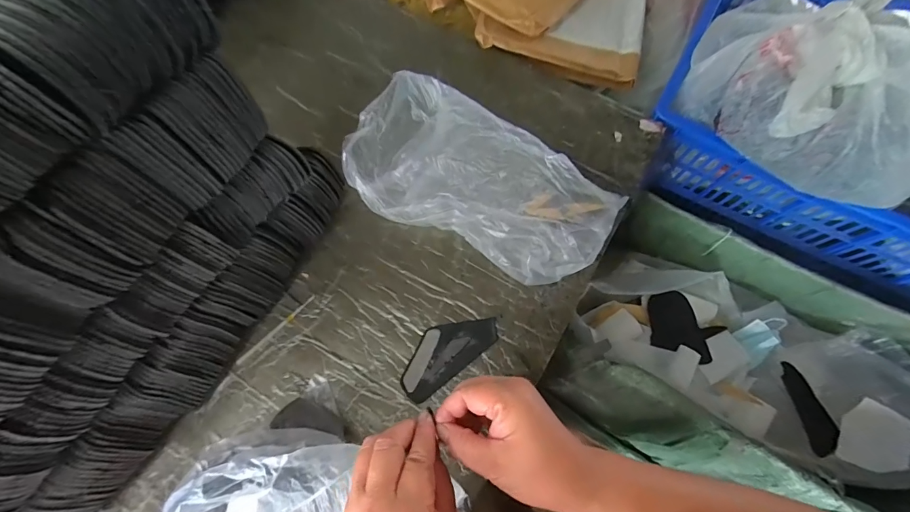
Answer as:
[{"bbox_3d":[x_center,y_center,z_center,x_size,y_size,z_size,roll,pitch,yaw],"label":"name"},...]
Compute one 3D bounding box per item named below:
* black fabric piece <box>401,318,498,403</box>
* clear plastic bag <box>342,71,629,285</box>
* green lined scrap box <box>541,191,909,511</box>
[{"bbox_3d":[-0.011,0.123,0.505,0.142,0.005,0.065,-37,73,-14],"label":"black fabric piece"},{"bbox_3d":[0.030,-0.107,0.542,0.379,0.094,0.205,30,71,11],"label":"clear plastic bag"},{"bbox_3d":[0.521,0.212,0.698,0.623,0.259,0.429,25,70,9],"label":"green lined scrap box"}]

